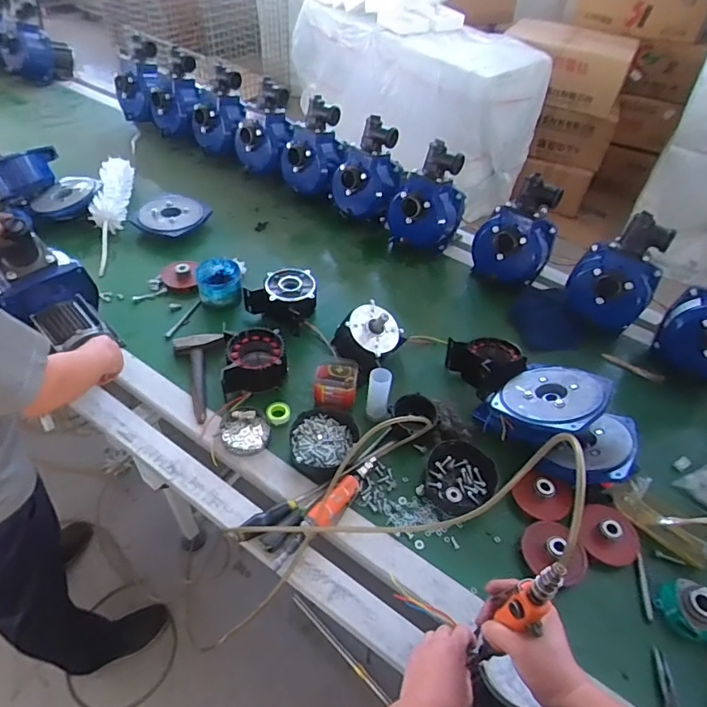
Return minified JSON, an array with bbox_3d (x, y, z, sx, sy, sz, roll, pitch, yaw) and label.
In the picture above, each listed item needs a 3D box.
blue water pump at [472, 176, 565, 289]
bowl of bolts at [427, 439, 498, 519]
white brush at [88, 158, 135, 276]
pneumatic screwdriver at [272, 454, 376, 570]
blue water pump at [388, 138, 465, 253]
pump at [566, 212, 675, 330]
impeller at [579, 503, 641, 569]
[{"bbox_3d":[0.481,-0.363,1.430,0.215,0.262,0.260,19,49,12],"label":"blue water pump"},{"bbox_3d":[0.209,0.251,0.989,0.146,0.038,0.148,3,47,-3],"label":"bowl of bolts"},{"bbox_3d":[-0.747,-0.442,1.503,0.107,0.090,0.494,-6,48,-11],"label":"white brush"},{"bbox_3d":[-0.044,0.292,0.922,0.045,0.046,0.282,37,54,26],"label":"pneumatic screwdriver"},{"bbox_3d":[0.216,-0.458,1.435,0.171,0.267,0.185,3,47,-3],"label":"blue water pump"},{"bbox_3d":[0.731,-0.243,1.340,0.208,0.253,0.262,27,51,18],"label":"pump"},{"bbox_3d":[0.478,0.338,0.912,0.107,0.023,0.106,19,69,3],"label":"impeller"}]

